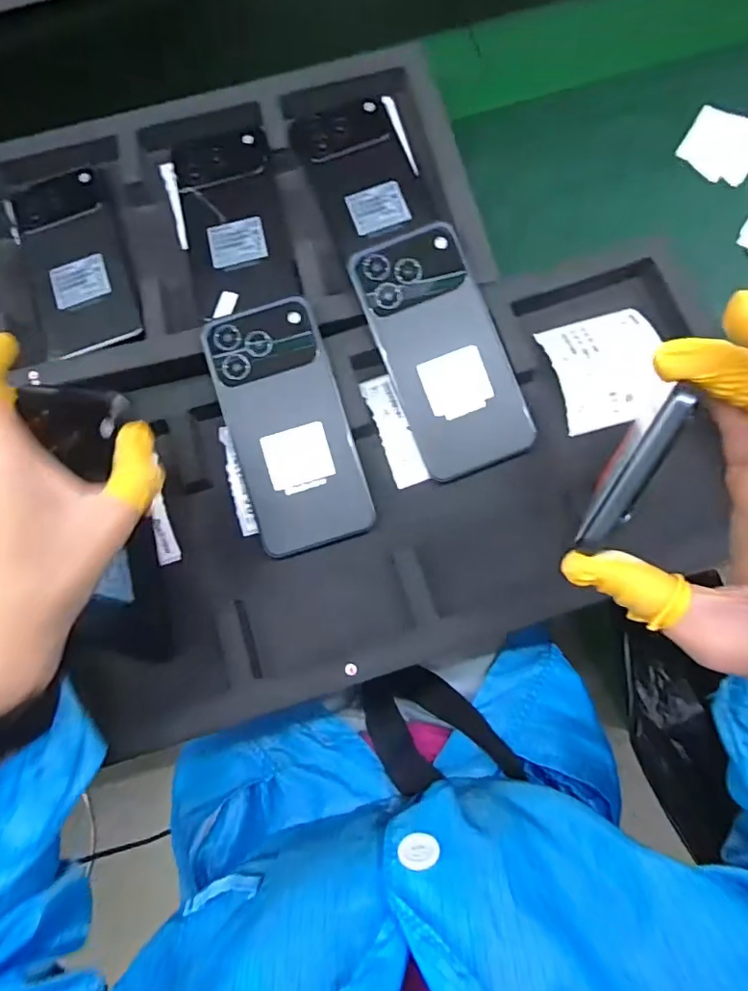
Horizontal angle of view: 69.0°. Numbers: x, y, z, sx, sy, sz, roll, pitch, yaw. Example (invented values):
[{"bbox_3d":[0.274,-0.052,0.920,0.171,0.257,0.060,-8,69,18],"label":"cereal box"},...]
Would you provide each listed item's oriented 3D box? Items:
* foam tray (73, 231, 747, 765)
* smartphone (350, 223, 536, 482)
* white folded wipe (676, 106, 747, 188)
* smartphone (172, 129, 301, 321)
[{"bbox_3d":[0.027,-0.016,0.336,0.467,0.046,0.222,-16,77,-3],"label":"foam tray"},{"bbox_3d":[0.045,-0.095,0.362,0.075,0.011,0.159,-22,91,-4],"label":"smartphone"},{"bbox_3d":[0.277,-0.271,0.423,0.065,0.004,0.060,30,84,11],"label":"white folded wipe"},{"bbox_3d":[-0.108,-0.210,0.416,0.076,0.012,0.154,-14,76,1],"label":"smartphone"}]

